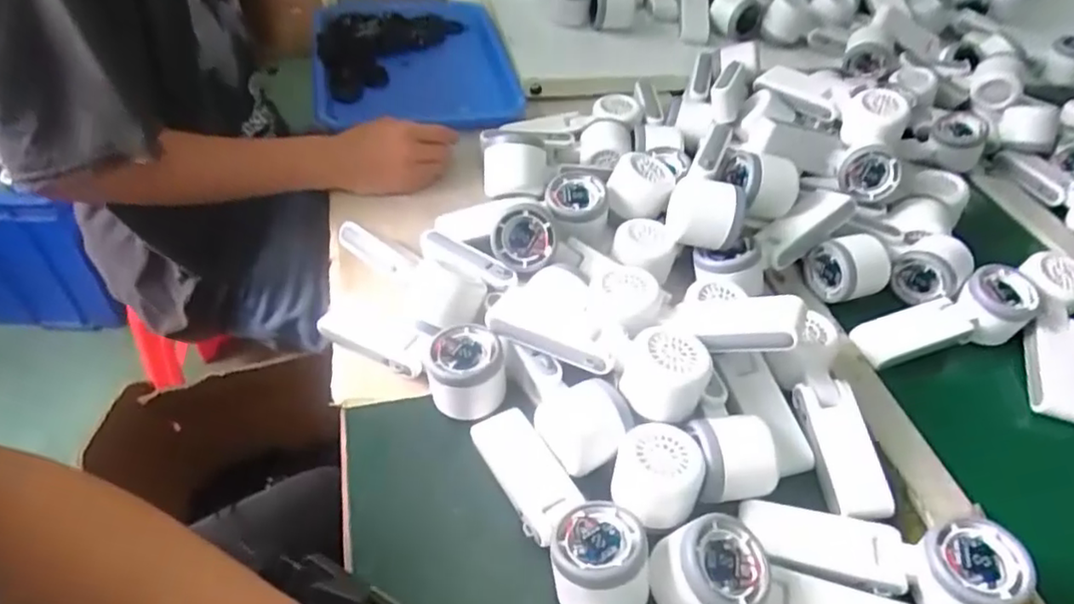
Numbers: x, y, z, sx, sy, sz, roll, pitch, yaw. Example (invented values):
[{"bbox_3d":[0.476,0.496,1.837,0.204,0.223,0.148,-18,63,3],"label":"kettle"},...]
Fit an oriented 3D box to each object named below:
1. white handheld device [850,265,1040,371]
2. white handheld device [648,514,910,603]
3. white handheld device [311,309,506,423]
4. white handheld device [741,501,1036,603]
[{"bbox_3d":[0.368,0.018,0.586,0.177,0.043,0.059,-19,50,-3],"label":"white handheld device"},{"bbox_3d":[0.154,0.177,0.391,0.162,0.050,0.053,11,46,3],"label":"white handheld device"},{"bbox_3d":[-0.098,0.043,0.516,0.181,0.053,0.068,16,45,27],"label":"white handheld device"},{"bbox_3d":[0.220,0.167,0.422,0.166,0.053,0.055,8,45,18],"label":"white handheld device"}]

